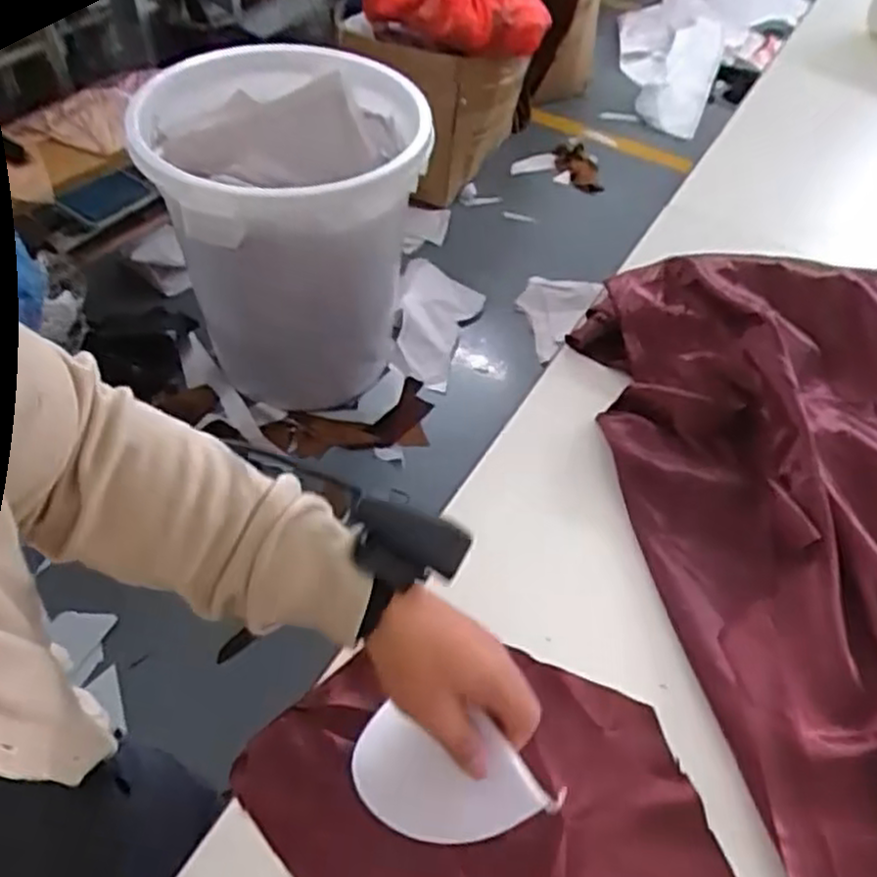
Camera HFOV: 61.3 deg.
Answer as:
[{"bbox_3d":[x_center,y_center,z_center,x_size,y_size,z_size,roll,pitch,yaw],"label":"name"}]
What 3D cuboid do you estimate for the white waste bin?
[{"bbox_3d":[-0.293,-0.390,1.547,0.497,0.697,0.438,-15,53,-15],"label":"white waste bin"}]

